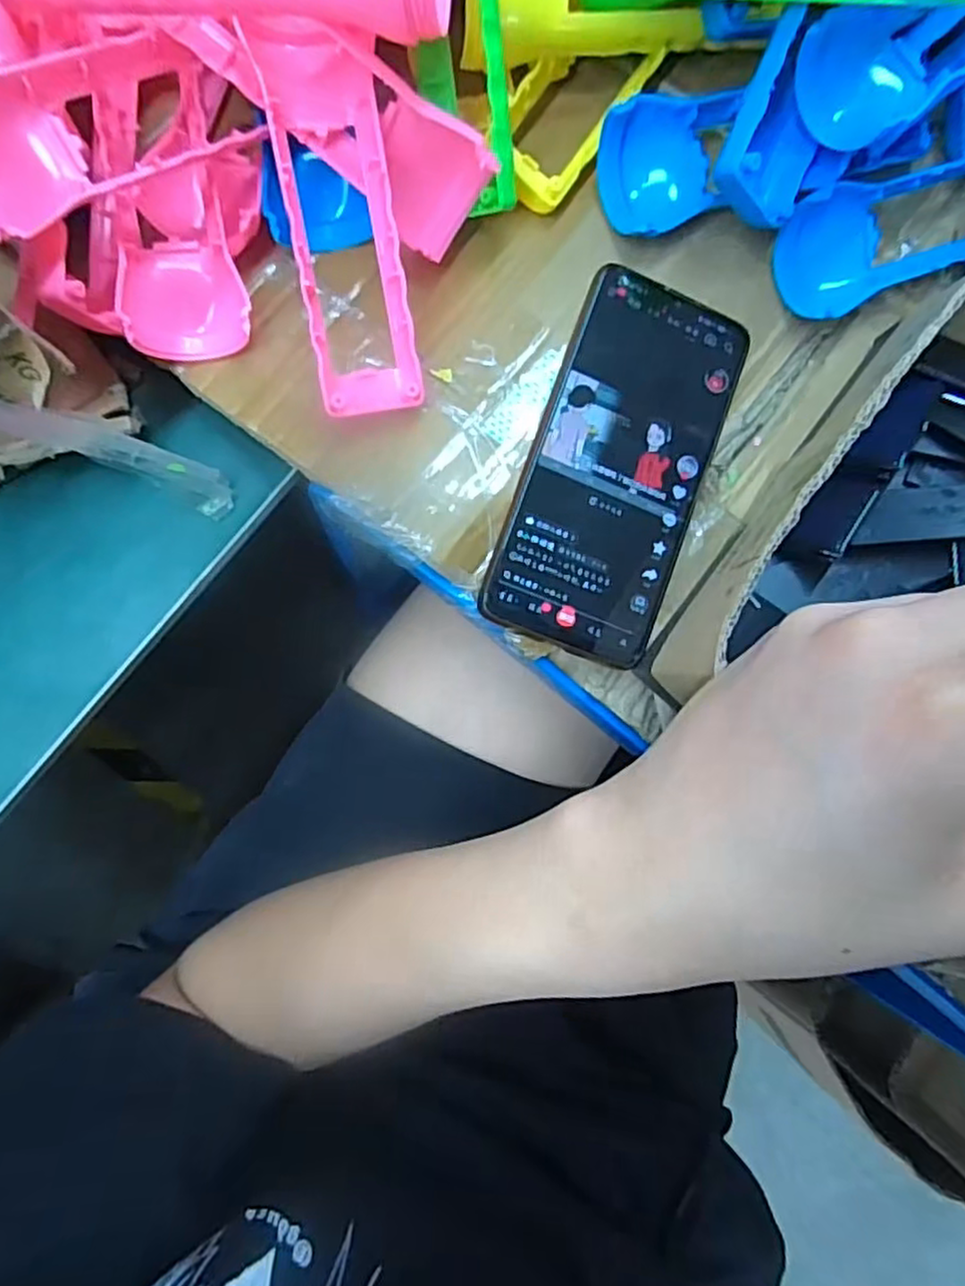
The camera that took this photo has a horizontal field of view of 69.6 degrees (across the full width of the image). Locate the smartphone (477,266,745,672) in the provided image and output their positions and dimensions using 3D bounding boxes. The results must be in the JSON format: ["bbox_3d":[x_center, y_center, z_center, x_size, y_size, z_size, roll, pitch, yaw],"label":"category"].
[{"bbox_3d":[0.062,-0.076,0.308,0.084,0.016,0.163,20,85,-8],"label":"smartphone"}]

